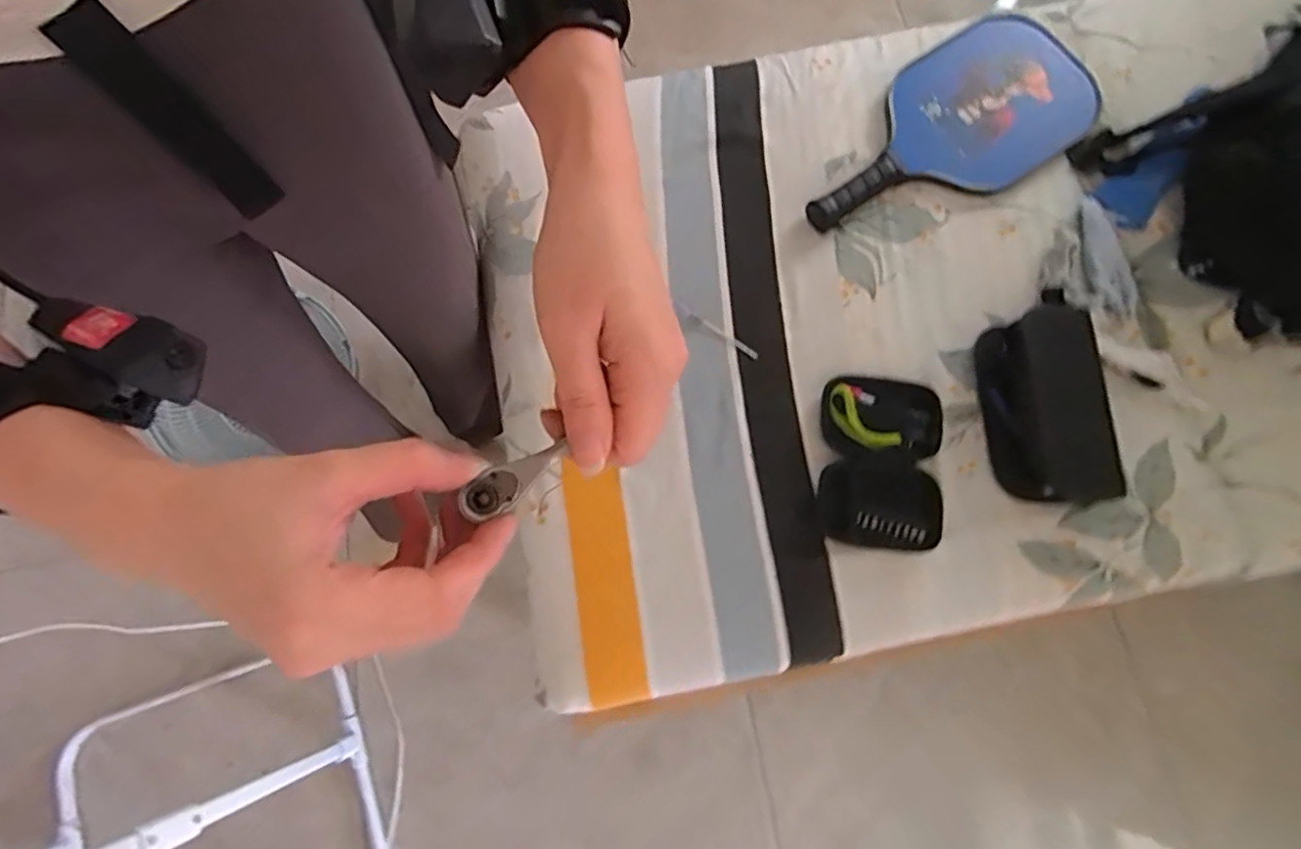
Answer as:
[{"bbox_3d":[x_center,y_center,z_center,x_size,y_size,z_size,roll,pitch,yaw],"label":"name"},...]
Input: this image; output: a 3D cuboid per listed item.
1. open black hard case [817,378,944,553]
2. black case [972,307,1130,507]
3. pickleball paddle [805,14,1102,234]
[{"bbox_3d":[0.243,0.040,0.678,0.122,0.030,0.177,6,75,2],"label":"open black hard case"},{"bbox_3d":[0.413,-0.021,0.673,0.106,0.064,0.207,-4,75,0],"label":"black case"},{"bbox_3d":[0.348,-0.349,0.774,0.390,0.027,0.189,-33,81,-6],"label":"pickleball paddle"}]

